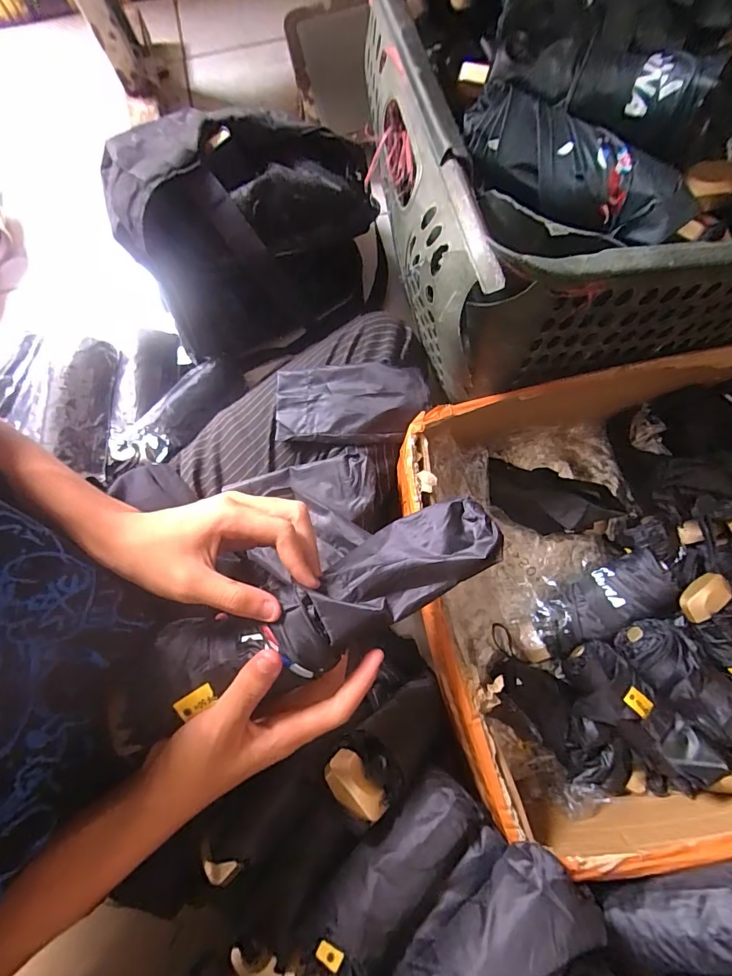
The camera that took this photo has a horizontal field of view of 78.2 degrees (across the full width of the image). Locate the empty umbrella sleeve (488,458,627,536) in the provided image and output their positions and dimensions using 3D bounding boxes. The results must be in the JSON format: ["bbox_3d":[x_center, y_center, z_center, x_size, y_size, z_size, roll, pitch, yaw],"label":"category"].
[{"bbox_3d":[0.213,0.013,0.525,0.151,0.041,0.071,18,78,6],"label":"empty umbrella sleeve"}]

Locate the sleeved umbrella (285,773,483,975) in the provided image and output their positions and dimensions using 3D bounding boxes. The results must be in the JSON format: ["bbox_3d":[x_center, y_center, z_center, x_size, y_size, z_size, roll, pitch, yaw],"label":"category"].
[{"bbox_3d":[0.011,0.286,0.315,0.052,0.035,0.171,44,82,10],"label":"sleeved umbrella"}]

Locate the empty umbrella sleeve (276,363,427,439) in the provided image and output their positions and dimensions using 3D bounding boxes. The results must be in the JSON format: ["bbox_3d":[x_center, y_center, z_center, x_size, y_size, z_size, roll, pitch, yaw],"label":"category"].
[{"bbox_3d":[-0.016,-0.090,0.472,0.157,0.022,0.074,-4,77,1],"label":"empty umbrella sleeve"}]

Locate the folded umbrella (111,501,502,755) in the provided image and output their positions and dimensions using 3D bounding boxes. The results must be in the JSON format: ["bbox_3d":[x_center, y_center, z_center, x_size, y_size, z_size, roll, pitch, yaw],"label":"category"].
[{"bbox_3d":[-0.033,0.085,0.315,0.286,0.074,0.073,-23,77,-12],"label":"folded umbrella"}]

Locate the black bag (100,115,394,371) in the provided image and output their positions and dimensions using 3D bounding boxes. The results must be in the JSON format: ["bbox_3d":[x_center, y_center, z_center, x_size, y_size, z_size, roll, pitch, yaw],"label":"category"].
[{"bbox_3d":[-0.129,-0.294,0.549,0.264,0.235,0.160,-23,77,-4],"label":"black bag"}]

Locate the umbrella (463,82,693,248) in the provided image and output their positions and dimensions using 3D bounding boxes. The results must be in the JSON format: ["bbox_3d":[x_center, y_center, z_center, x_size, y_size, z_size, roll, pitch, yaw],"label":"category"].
[{"bbox_3d":[0.136,-0.208,0.293,0.149,0.036,0.049,28,79,8],"label":"umbrella"}]

